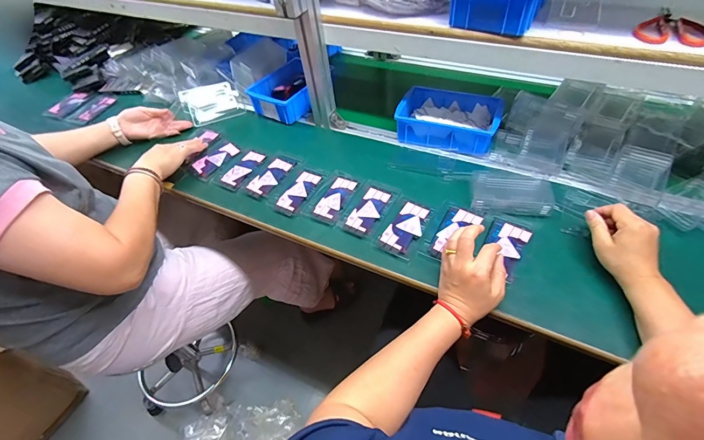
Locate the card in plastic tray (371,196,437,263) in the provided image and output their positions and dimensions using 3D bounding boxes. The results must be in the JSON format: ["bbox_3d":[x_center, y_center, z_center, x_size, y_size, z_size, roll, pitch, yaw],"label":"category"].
[{"bbox_3d":[0.093,0.009,0.598,0.072,0.008,0.120,21,55,23],"label":"card in plastic tray"}]

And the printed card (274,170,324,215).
[{"bbox_3d":[-0.104,-0.058,0.676,0.051,0.006,0.117,19,54,21],"label":"printed card"}]

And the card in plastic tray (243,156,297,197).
[{"bbox_3d":[-0.166,-0.093,0.714,0.055,0.008,0.122,22,55,23],"label":"card in plastic tray"}]

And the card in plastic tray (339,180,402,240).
[{"bbox_3d":[0.033,-0.023,0.633,0.072,0.010,0.126,23,55,23],"label":"card in plastic tray"}]

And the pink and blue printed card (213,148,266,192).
[{"bbox_3d":[-0.237,-0.113,0.737,0.065,0.007,0.122,19,54,21],"label":"pink and blue printed card"}]

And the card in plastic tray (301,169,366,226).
[{"bbox_3d":[-0.034,-0.048,0.658,0.075,0.012,0.127,21,55,23],"label":"card in plastic tray"}]

